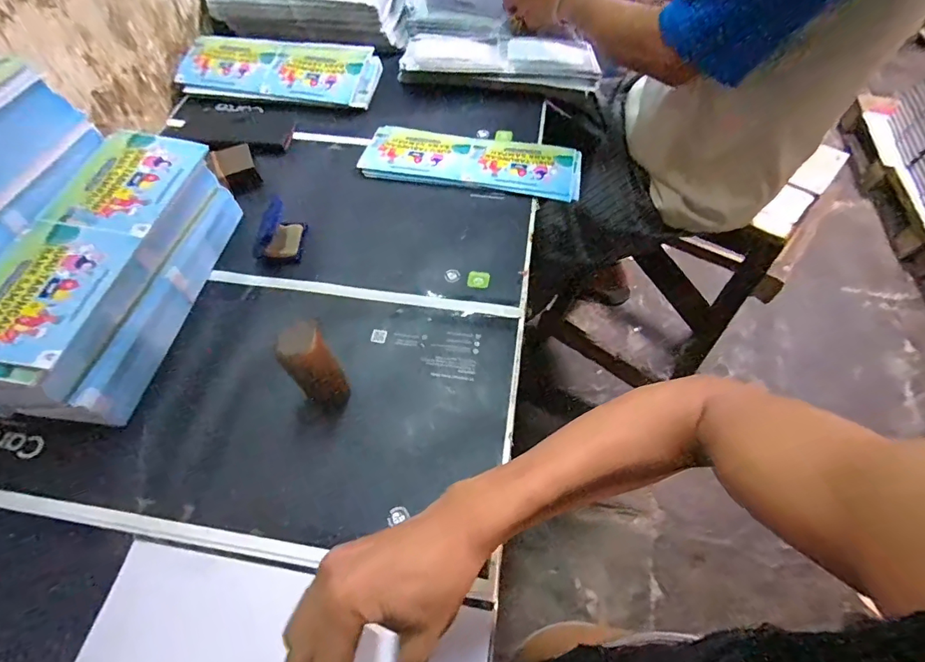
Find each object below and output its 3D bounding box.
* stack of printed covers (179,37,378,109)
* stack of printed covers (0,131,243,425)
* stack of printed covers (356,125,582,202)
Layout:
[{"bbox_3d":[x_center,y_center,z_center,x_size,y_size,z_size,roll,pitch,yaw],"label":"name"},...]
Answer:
[{"bbox_3d":[-0.319,-0.455,0.776,0.339,0.019,0.140,8,71,6],"label":"stack of printed covers"},{"bbox_3d":[-0.393,-0.072,0.508,0.141,0.112,0.334,5,59,4],"label":"stack of printed covers"},{"bbox_3d":[0.012,-0.254,0.667,0.321,0.013,0.114,11,59,8],"label":"stack of printed covers"}]

